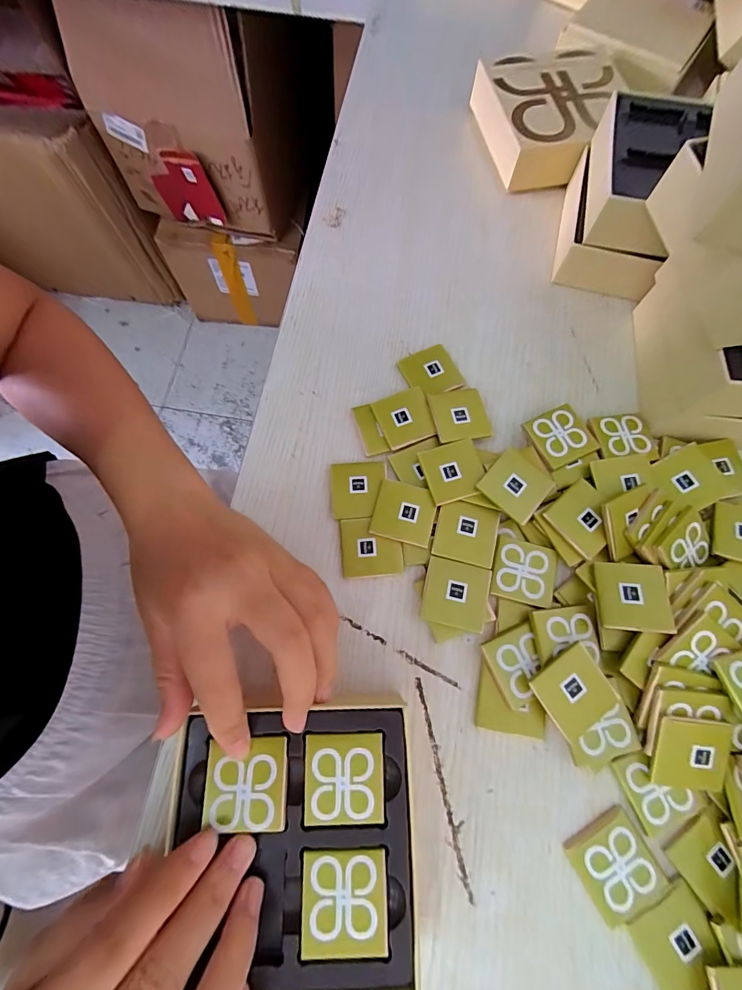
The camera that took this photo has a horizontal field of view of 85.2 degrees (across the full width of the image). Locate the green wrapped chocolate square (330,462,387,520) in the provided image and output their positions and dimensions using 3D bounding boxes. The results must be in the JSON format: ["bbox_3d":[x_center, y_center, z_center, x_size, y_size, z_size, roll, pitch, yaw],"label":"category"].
[{"bbox_3d":[-0.008,-0.003,0.253,0.034,0.004,0.036,-3,72,1],"label":"green wrapped chocolate square"}]

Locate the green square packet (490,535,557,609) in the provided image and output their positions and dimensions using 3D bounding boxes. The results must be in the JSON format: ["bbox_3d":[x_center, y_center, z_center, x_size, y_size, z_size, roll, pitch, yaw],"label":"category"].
[{"bbox_3d":[0.089,0.045,0.236,0.037,0.006,0.034,14,73,4],"label":"green square packet"}]

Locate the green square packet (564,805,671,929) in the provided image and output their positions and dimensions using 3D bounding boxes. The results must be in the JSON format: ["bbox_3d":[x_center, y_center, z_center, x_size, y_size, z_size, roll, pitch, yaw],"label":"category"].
[{"bbox_3d":[0.120,0.182,0.197,0.037,0.004,0.037,-26,75,-9],"label":"green square packet"}]

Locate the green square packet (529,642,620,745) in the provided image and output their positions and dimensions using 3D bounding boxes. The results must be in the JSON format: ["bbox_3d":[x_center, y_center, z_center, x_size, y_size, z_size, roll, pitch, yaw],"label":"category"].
[{"bbox_3d":[0.107,0.102,0.210,0.037,0.004,0.037,-33,86,-12],"label":"green square packet"}]

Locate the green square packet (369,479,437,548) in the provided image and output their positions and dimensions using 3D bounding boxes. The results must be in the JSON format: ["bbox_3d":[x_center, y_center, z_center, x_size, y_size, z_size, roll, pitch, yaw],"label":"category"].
[{"bbox_3d":[0.020,0.011,0.245,0.036,0.005,0.035,13,73,3],"label":"green square packet"}]

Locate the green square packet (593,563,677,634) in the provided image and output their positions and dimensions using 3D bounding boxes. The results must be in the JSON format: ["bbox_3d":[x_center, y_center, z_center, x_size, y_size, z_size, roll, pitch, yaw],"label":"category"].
[{"bbox_3d":[0.144,0.056,0.221,0.038,0.005,0.036,3,66,5],"label":"green square packet"}]

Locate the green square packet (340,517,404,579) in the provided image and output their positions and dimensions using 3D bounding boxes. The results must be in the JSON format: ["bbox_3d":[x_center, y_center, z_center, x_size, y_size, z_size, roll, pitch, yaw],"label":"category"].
[{"bbox_3d":[0.000,0.031,0.242,0.036,0.004,0.035,-4,73,-2],"label":"green square packet"}]

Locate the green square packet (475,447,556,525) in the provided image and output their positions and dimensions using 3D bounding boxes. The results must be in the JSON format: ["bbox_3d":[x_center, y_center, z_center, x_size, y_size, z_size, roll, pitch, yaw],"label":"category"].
[{"bbox_3d":[0.088,-0.007,0.244,0.035,0.005,0.037,41,72,11],"label":"green square packet"}]

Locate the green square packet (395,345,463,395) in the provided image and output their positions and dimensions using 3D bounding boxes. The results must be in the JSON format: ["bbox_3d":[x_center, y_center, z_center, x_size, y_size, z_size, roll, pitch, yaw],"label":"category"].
[{"bbox_3d":[0.041,-0.084,0.280,0.033,0.008,0.035,-25,75,-8],"label":"green square packet"}]

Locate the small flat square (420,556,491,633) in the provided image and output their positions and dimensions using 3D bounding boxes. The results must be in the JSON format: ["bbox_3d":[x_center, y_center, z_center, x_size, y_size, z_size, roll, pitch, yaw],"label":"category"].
[{"bbox_3d":[0.049,0.057,0.231,0.036,0.004,0.036,12,73,3],"label":"small flat square"}]

